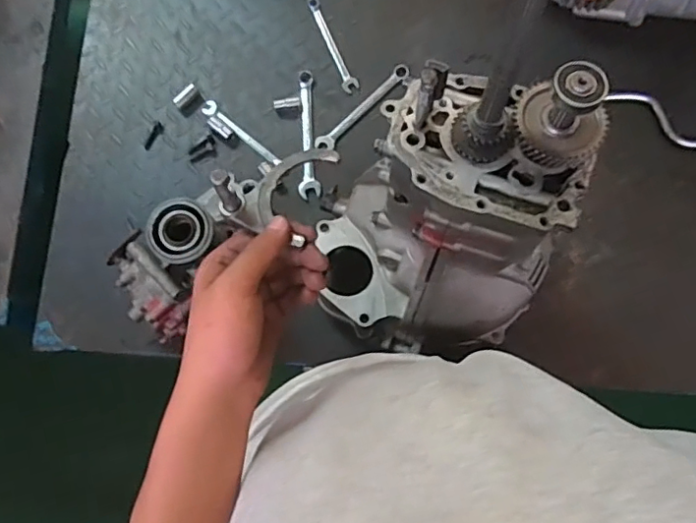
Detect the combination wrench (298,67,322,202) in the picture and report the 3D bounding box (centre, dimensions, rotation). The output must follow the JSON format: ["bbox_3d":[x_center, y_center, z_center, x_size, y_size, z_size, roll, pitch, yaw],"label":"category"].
[{"bbox_3d":[-0.061,-0.187,0.823,0.030,0.008,0.191,-5,79,0],"label":"combination wrench"}]

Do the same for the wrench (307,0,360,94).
[{"bbox_3d":[-0.023,-0.330,0.857,0.024,0.010,0.165,-22,80,-4],"label":"wrench"}]

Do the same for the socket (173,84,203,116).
[{"bbox_3d":[-0.236,-0.240,0.838,0.027,0.019,0.040,38,82,7],"label":"socket"}]

